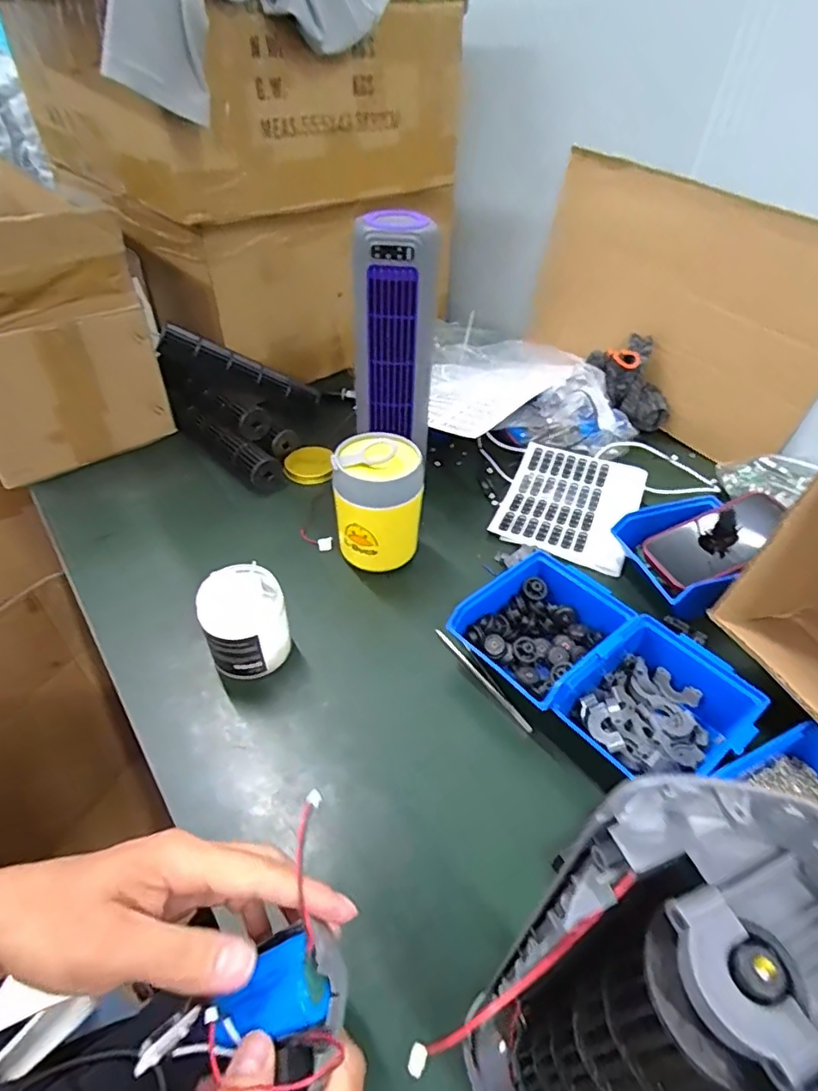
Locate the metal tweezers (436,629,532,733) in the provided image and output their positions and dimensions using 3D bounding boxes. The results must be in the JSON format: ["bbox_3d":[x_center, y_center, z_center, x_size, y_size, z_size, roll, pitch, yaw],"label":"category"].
[{"bbox_3d":[0.069,0.126,0.542,0.008,0.008,0.132,-28,53,-26],"label":"metal tweezers"}]

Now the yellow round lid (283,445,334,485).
[{"bbox_3d":[-0.134,-0.111,0.771,0.062,0.017,0.067,1,43,-1],"label":"yellow round lid"}]

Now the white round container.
[{"bbox_3d":[-0.151,0.074,0.531,0.072,0.082,0.074,1,43,-1],"label":"white round container"}]

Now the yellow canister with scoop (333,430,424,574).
[{"bbox_3d":[-0.033,-0.044,0.619,0.090,0.139,0.083,1,43,-1],"label":"yellow canister with scoop"}]

